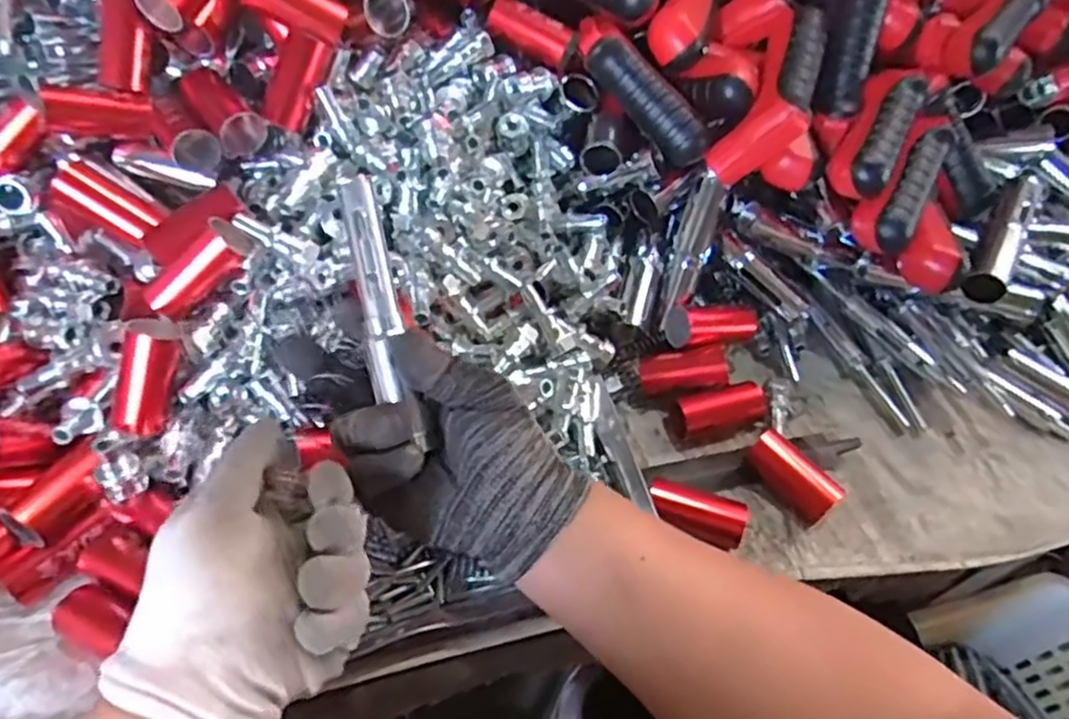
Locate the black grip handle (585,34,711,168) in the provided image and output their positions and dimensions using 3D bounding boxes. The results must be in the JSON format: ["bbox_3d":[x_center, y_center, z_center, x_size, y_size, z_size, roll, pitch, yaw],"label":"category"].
[{"bbox_3d":[0.083,-0.185,0.501,0.103,0.030,0.034,47,60,-4],"label":"black grip handle"}]

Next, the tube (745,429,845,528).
[{"bbox_3d":[0.169,0.077,0.464,0.027,0.029,0.059,-27,59,-22],"label":"tube"}]

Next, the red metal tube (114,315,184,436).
[{"bbox_3d":[-0.221,0.010,0.404,0.026,0.071,0.020,25,18,14],"label":"red metal tube"}]

